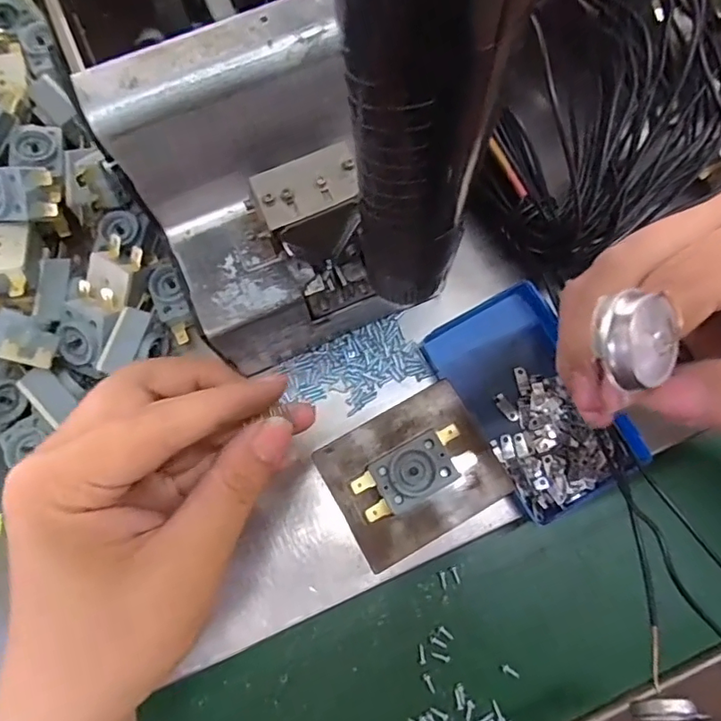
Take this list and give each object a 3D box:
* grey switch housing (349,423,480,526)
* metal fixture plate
[{"bbox_3d":[0.026,0.052,0.252,0.058,0.013,0.026,-29,78,-6],"label":"grey switch housing"},{"bbox_3d":[0.026,0.054,0.259,0.079,0.005,0.063,-29,78,-6],"label":"metal fixture plate"}]

